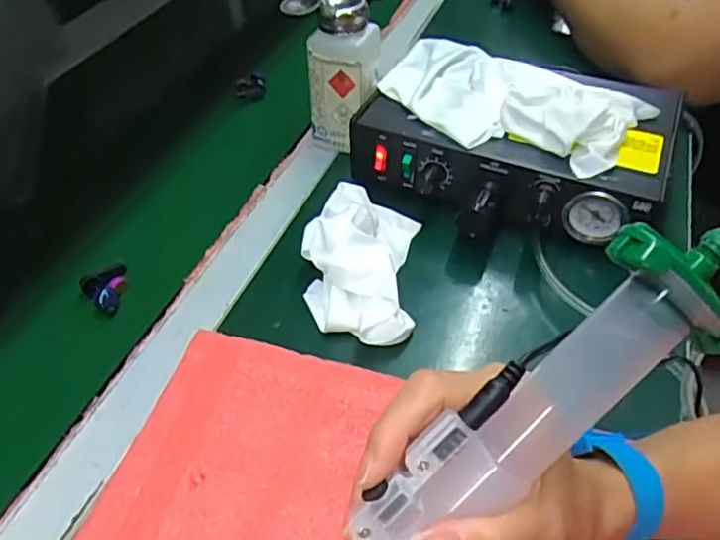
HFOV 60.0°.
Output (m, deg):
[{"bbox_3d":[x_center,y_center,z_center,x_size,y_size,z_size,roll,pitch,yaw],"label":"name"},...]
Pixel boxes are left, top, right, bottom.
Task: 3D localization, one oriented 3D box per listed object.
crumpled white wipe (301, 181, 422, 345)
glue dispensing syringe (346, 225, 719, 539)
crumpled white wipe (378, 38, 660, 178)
[{"bbox_3d":[0.000,-0.010,0.436,0.075,0.043,0.131,4,45,5],"label":"crumpled white wipe"},{"bbox_3d":[0.055,0.047,0.201,0.217,0.035,0.033,-42,52,4],"label":"glue dispensing syringe"},{"bbox_3d":[0.111,-0.142,0.492,0.201,0.035,0.120,29,52,26],"label":"crumpled white wipe"}]

